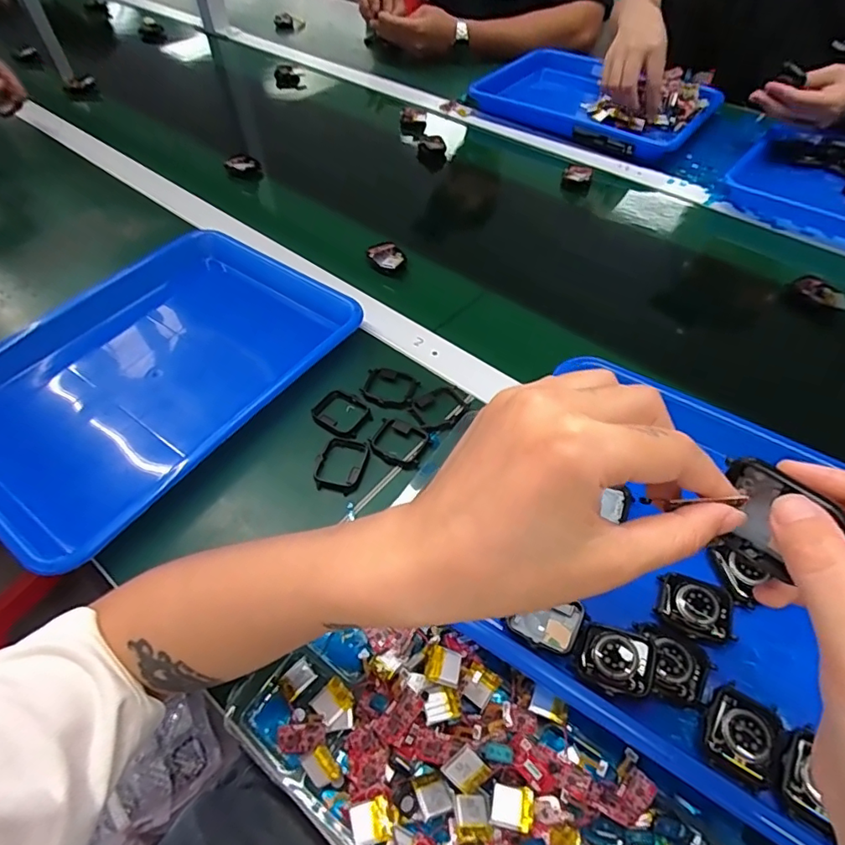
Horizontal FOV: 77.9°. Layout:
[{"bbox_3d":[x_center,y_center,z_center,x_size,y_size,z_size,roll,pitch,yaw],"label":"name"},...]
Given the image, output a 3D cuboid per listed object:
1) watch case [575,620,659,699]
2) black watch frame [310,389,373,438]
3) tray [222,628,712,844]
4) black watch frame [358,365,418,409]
[{"bbox_3d":[0.112,0.136,0.301,0.039,0.011,0.036,18,55,13],"label":"watch case"},{"bbox_3d":[-0.070,-0.009,0.453,0.051,0.010,0.037,33,59,22],"label":"black watch frame"},{"bbox_3d":[0.039,0.200,0.274,0.300,0.035,0.124,28,58,19],"label":"tray"},{"bbox_3d":[-0.029,-0.032,0.465,0.046,0.009,0.038,12,54,9],"label":"black watch frame"}]

